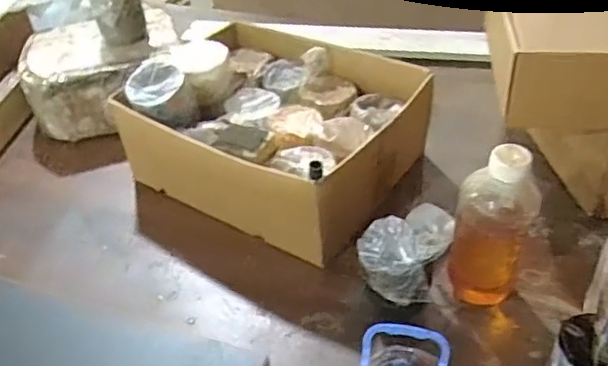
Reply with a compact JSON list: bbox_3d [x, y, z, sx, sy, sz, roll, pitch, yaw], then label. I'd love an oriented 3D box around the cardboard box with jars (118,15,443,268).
[{"bbox_3d":[-0.034,-0.070,0.756,0.319,0.156,0.246,20,46,28],"label":"cardboard box with jars"}]

